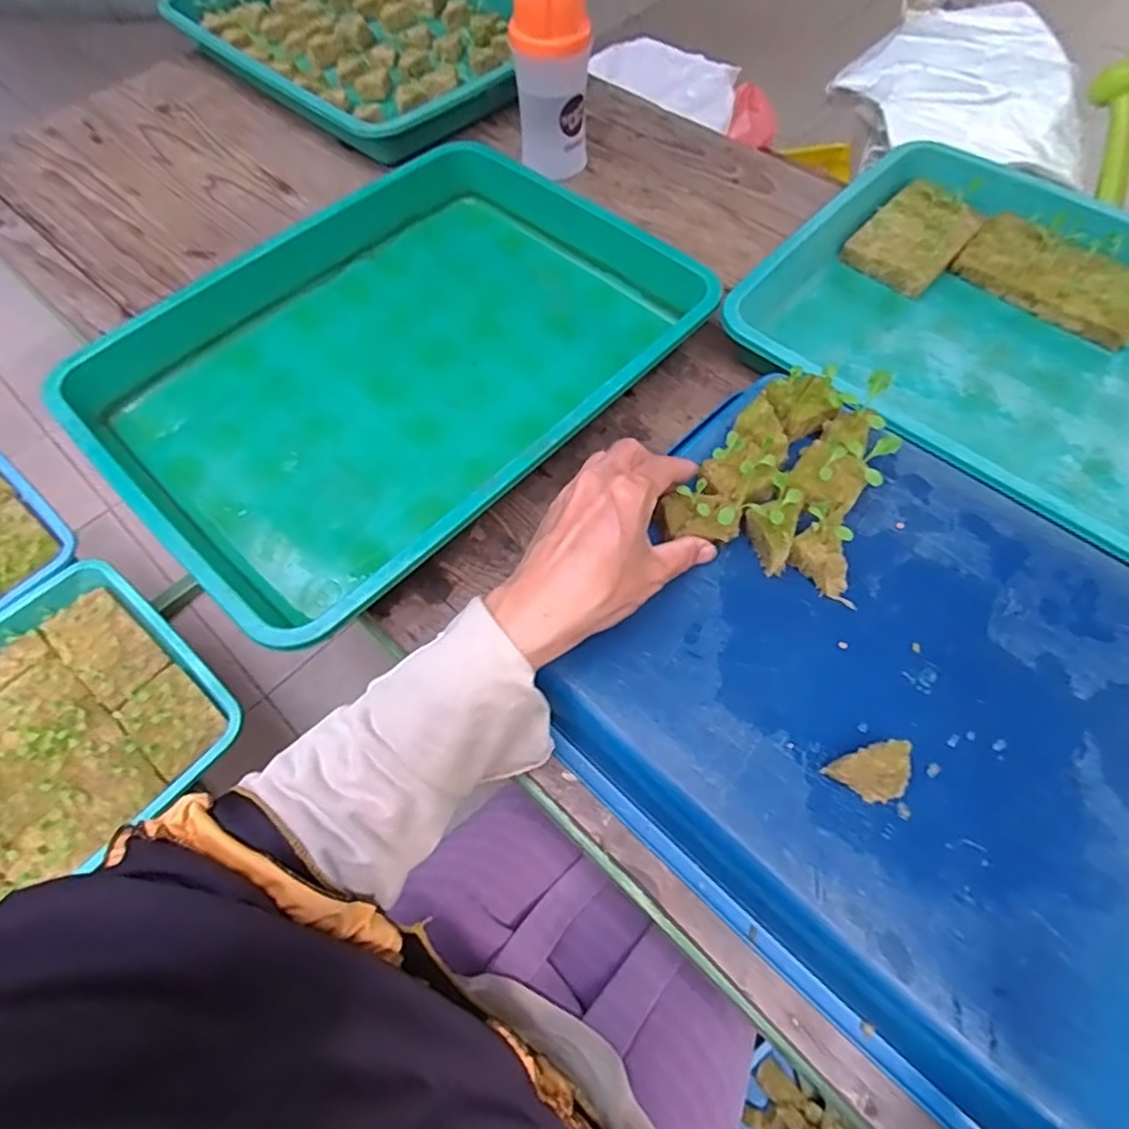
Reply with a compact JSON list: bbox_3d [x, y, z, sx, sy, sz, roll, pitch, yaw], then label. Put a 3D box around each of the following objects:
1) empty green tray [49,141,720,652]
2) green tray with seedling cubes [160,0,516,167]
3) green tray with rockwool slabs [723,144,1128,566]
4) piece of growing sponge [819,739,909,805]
[{"bbox_3d":[-0.119,-0.158,0.480,0.306,0.052,0.400,40,72,20],"label":"empty green tray"},{"bbox_3d":[-0.216,-0.585,0.703,0.387,0.048,0.283,39,72,19],"label":"green tray with seedling cubes"},{"bbox_3d":[0.346,-0.143,0.460,0.404,0.055,0.303,35,70,18],"label":"green tray with rockwool slabs"},{"bbox_3d":[0.145,0.100,0.303,0.037,0.020,0.024,-13,64,-4],"label":"piece of growing sponge"}]

